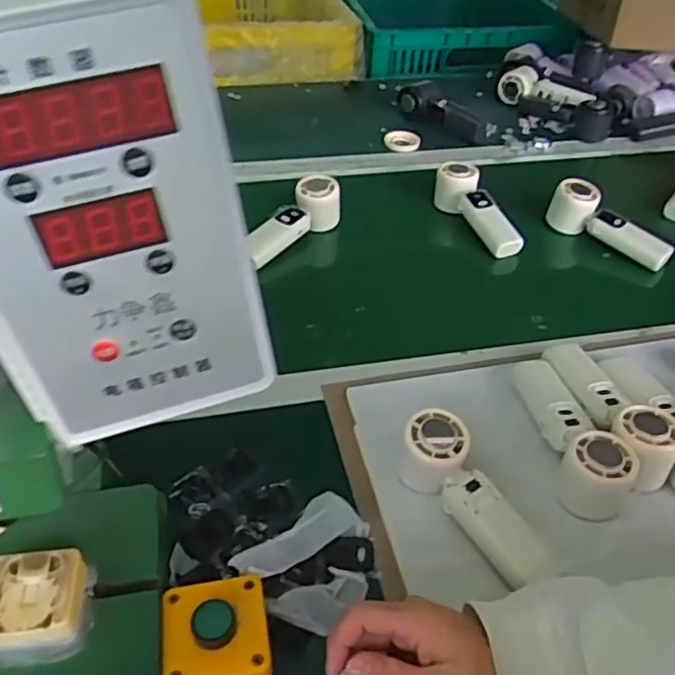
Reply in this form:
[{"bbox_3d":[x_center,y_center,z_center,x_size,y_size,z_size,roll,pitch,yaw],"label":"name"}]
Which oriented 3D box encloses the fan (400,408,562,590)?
[{"bbox_3d":[0.109,0.132,0.533,0.053,0.059,0.152,-23,49,-25],"label":"fan"}]

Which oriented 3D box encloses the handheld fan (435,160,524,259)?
[{"bbox_3d":[0.193,-0.178,0.895,0.043,0.058,0.165,-16,46,-19],"label":"handheld fan"}]

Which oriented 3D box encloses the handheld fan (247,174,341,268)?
[{"bbox_3d":[-0.057,-0.147,0.843,0.056,0.064,0.153,25,48,22],"label":"handheld fan"}]

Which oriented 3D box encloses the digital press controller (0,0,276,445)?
[{"bbox_3d":[-0.081,-0.043,0.228,0.094,0.157,0.051,-12,45,-15],"label":"digital press controller"}]

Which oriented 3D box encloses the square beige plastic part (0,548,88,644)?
[{"bbox_3d":[-0.195,0.171,0.424,0.060,0.031,0.055,-4,44,-7],"label":"square beige plastic part"}]

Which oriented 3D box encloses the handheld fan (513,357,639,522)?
[{"bbox_3d":[0.206,0.079,0.595,0.054,0.052,0.165,-8,45,-12],"label":"handheld fan"}]

